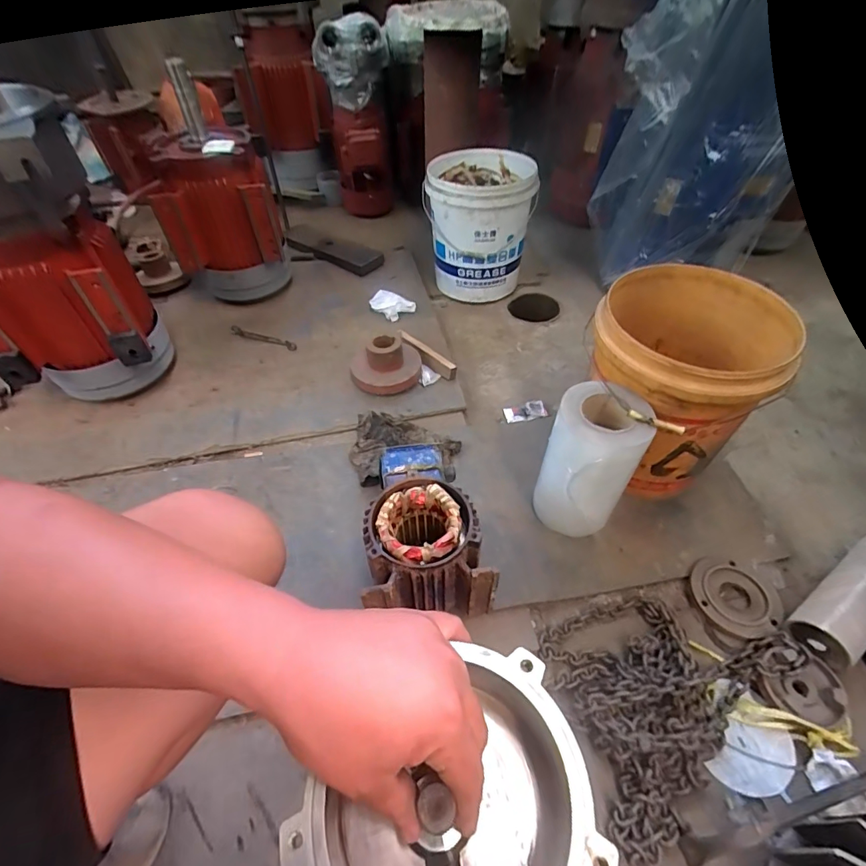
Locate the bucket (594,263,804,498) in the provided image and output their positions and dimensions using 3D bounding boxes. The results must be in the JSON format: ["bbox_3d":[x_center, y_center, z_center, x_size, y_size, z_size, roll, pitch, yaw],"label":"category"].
[{"bbox_3d":[0.407,-0.084,0.805,0.281,0.288,0.286,25,54,20],"label":"bucket"}]

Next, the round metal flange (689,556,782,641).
[{"bbox_3d":[0.489,0.259,0.725,0.129,0.011,0.129,0,50,0],"label":"round metal flange"}]

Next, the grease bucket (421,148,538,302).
[{"bbox_3d":[0.114,-0.542,1.213,0.252,0.305,0.261,0,50,0],"label":"grease bucket"}]

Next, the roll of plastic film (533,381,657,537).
[{"bbox_3d":[0.250,0.060,0.751,0.131,0.263,0.154,17,52,14],"label":"roll of plastic film"}]

